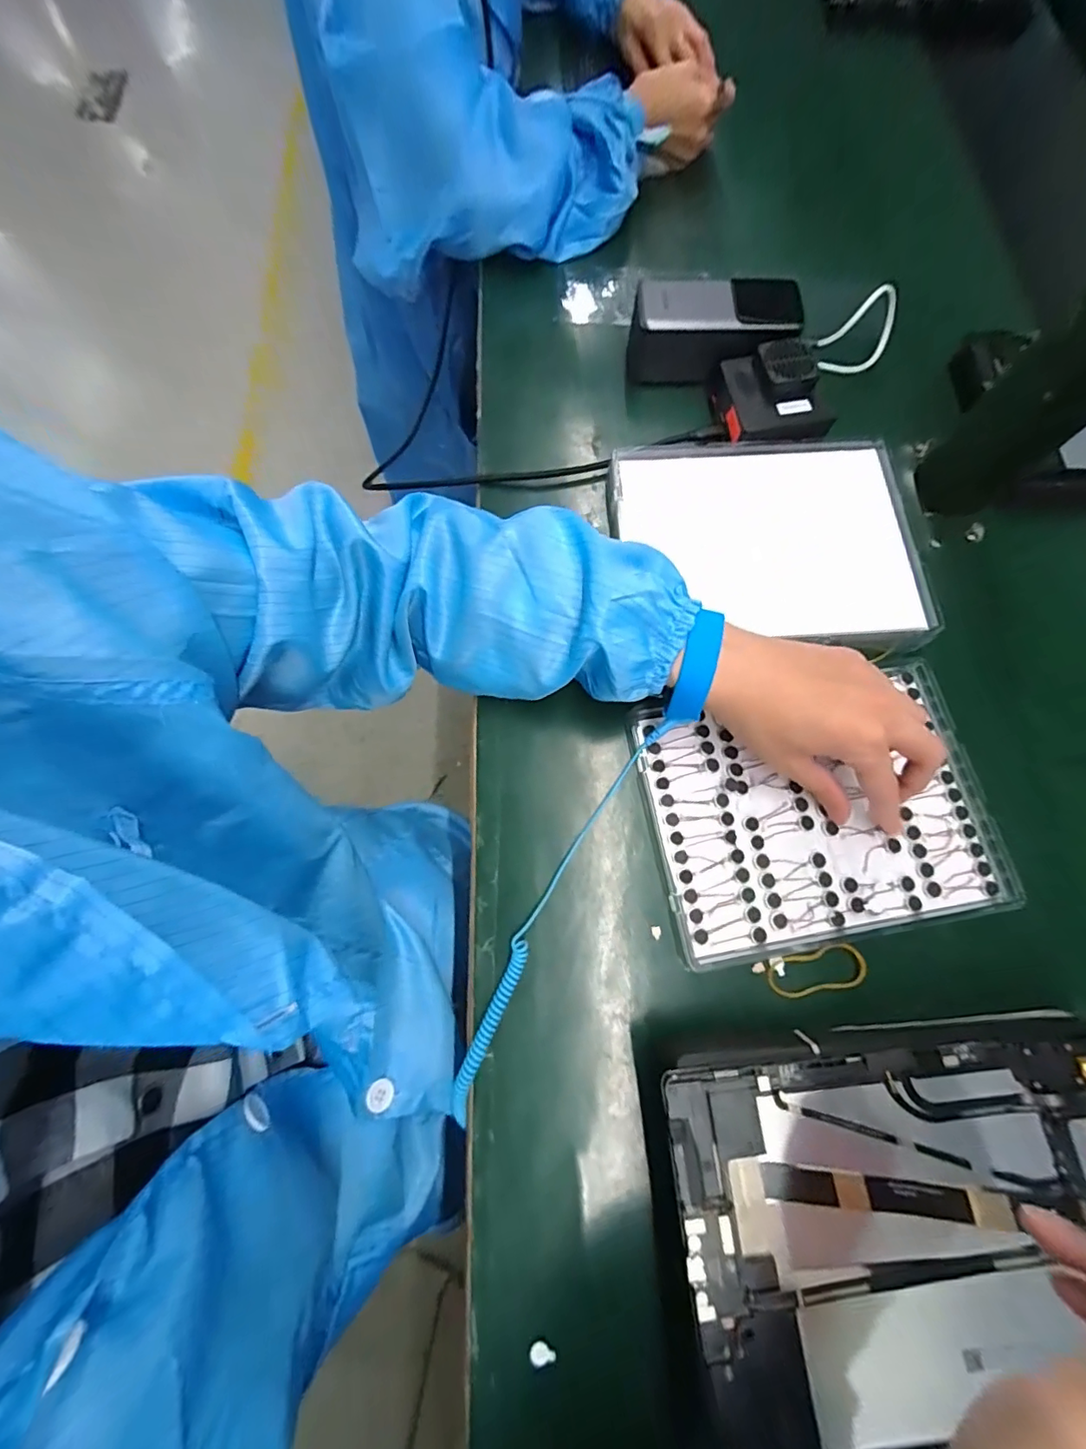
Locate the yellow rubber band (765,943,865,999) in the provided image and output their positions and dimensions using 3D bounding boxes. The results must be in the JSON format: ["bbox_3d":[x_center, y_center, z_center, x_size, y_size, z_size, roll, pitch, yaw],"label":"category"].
[{"bbox_3d":[0.166,0.149,0.311,0.058,0.004,0.025,-10,78,1],"label":"yellow rubber band"}]

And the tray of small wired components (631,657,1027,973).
[{"bbox_3d":[0.180,0.052,0.335,0.219,0.010,0.163,-10,73,-5],"label":"tray of small wired components"}]

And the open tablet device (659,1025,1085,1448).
[{"bbox_3d":[0.182,0.228,0.236,0.235,0.010,0.145,-5,72,-3],"label":"open tablet device"}]

